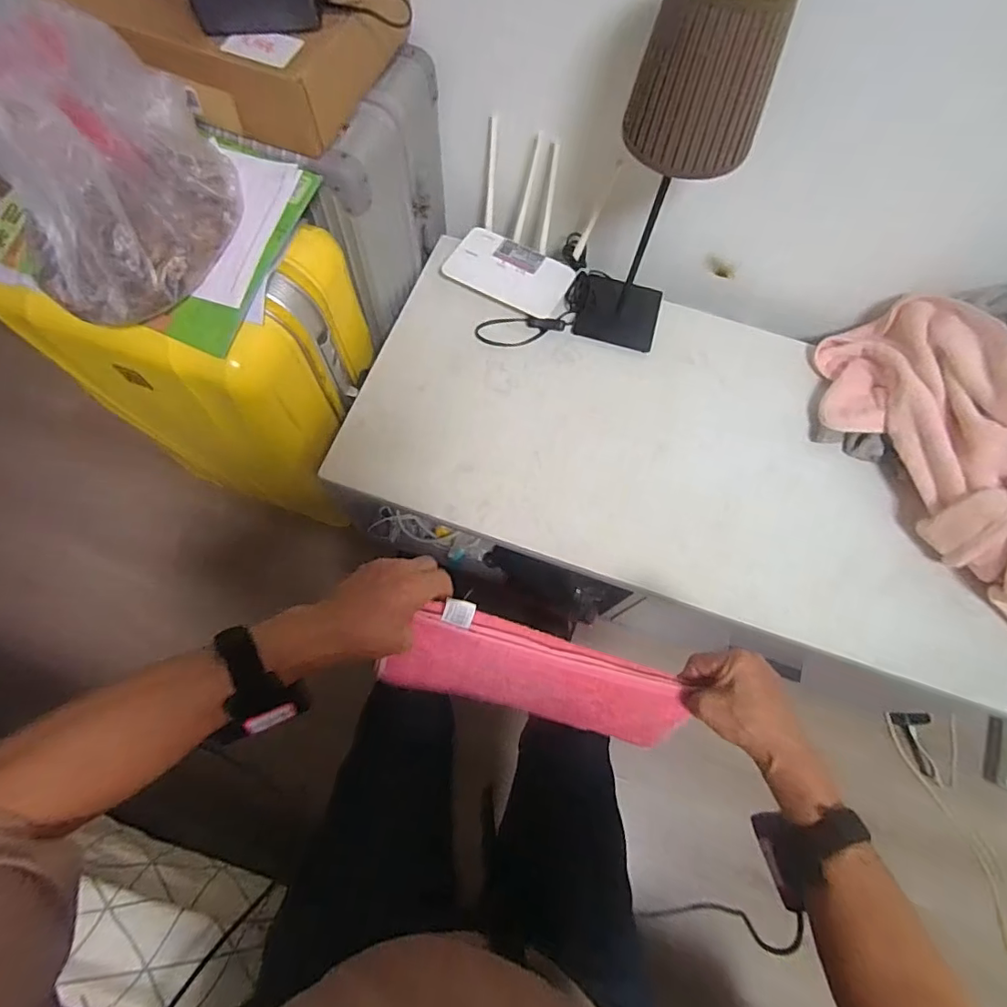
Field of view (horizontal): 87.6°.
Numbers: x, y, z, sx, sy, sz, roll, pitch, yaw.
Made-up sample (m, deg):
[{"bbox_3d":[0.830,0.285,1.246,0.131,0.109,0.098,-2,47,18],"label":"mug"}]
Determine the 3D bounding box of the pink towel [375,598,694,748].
[{"bbox_3d":[0.035,0.197,0.573,0.309,0.180,0.026,22,46,-6],"label":"pink towel"}]

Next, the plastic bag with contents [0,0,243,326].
[{"bbox_3d":[-0.417,-0.361,0.554,0.208,0.152,0.259,-25,73,-10],"label":"plastic bag with contents"}]

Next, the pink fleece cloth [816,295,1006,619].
[{"bbox_3d":[0.646,-0.075,0.729,0.161,0.183,0.486,-24,73,-10],"label":"pink fleece cloth"}]

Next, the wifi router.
[{"bbox_3d":[0.037,-0.456,0.839,0.203,0.145,0.219,23,71,6],"label":"wifi router"}]

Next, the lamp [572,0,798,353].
[{"bbox_3d":[0.204,-0.393,0.680,0.130,0.457,0.120,18,70,4],"label":"lamp"}]

